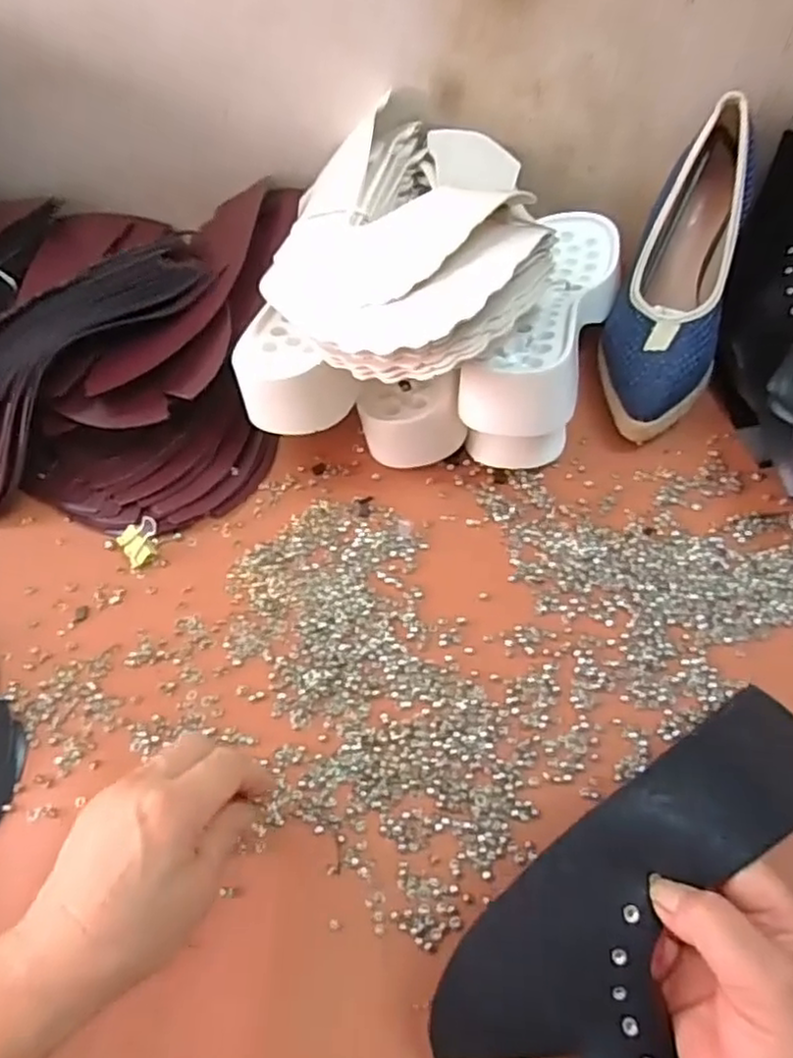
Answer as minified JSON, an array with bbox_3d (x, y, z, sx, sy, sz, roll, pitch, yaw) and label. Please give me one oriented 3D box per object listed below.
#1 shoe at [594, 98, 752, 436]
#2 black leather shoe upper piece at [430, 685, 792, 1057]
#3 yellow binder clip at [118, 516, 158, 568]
[{"bbox_3d":[0.206,-0.181,0.495,0.078,0.067,0.239,18,81,12],"label":"shoe"},{"bbox_3d":[0.102,0.169,0.277,0.123,0.034,0.219,27,81,16],"label":"black leather shoe upper piece"},{"bbox_3d":[-0.173,0.007,0.460,0.028,0.020,0.025,-31,60,-15],"label":"yellow binder clip"}]

